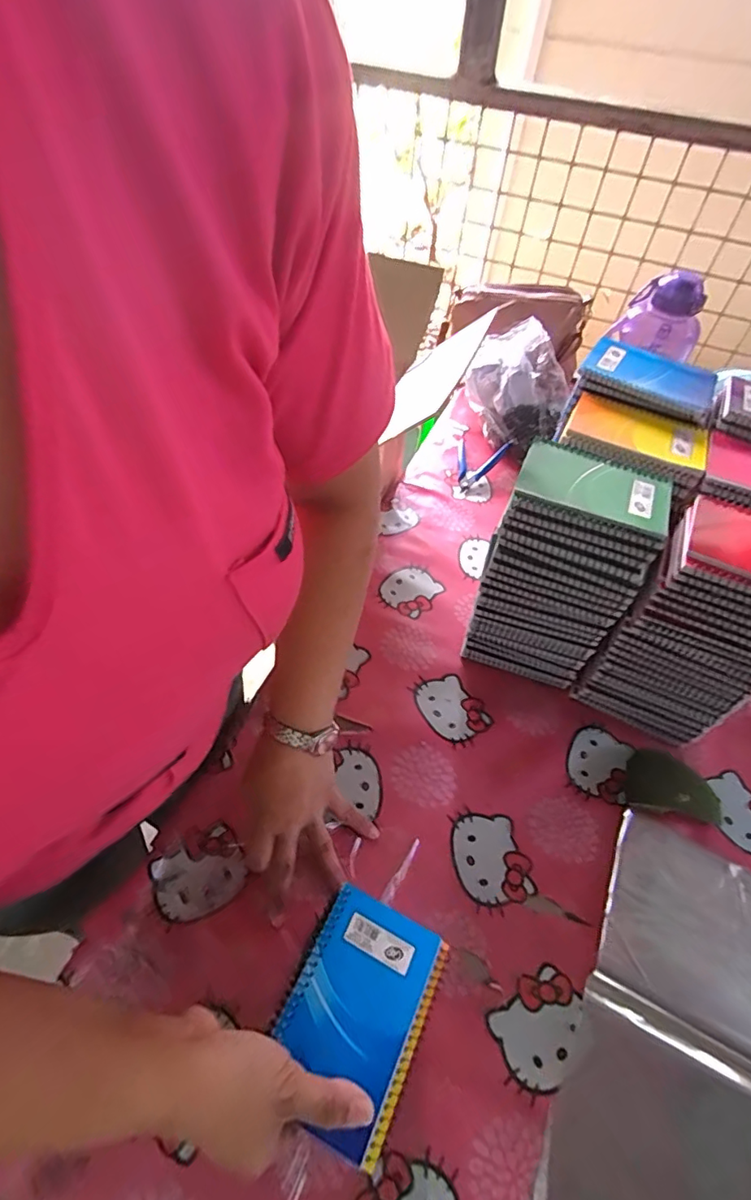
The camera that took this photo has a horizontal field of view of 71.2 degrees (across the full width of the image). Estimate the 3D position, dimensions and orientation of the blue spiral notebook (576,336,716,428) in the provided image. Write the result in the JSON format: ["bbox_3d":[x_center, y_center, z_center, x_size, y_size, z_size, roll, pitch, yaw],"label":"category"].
[{"bbox_3d":[0.296,-0.240,0.569,0.139,0.026,0.086,25,55,15],"label":"blue spiral notebook"}]

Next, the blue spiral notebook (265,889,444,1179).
[{"bbox_3d":[-0.014,0.284,0.363,0.093,0.015,0.128,24,54,14],"label":"blue spiral notebook"}]

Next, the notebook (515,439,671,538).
[{"bbox_3d":[0.200,-0.105,0.477,0.131,0.006,0.087,21,54,11],"label":"notebook"}]

